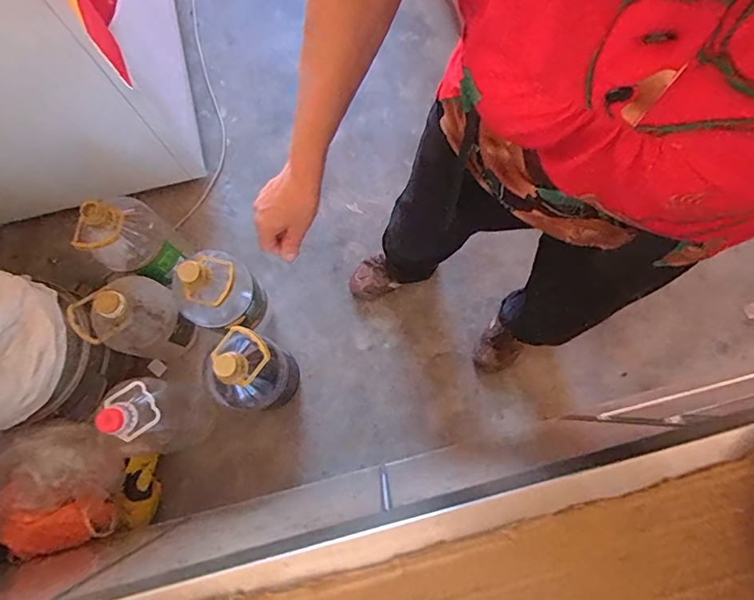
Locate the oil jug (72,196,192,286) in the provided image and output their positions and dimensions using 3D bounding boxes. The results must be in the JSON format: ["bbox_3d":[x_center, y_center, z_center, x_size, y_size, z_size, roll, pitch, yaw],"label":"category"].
[{"bbox_3d":[-0.513,-0.120,1.047,0.119,0.286,0.144,-7,77,-2],"label":"oil jug"}]

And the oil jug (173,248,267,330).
[{"bbox_3d":[-0.324,-0.010,1.006,0.140,0.294,0.147,32,79,7],"label":"oil jug"}]

